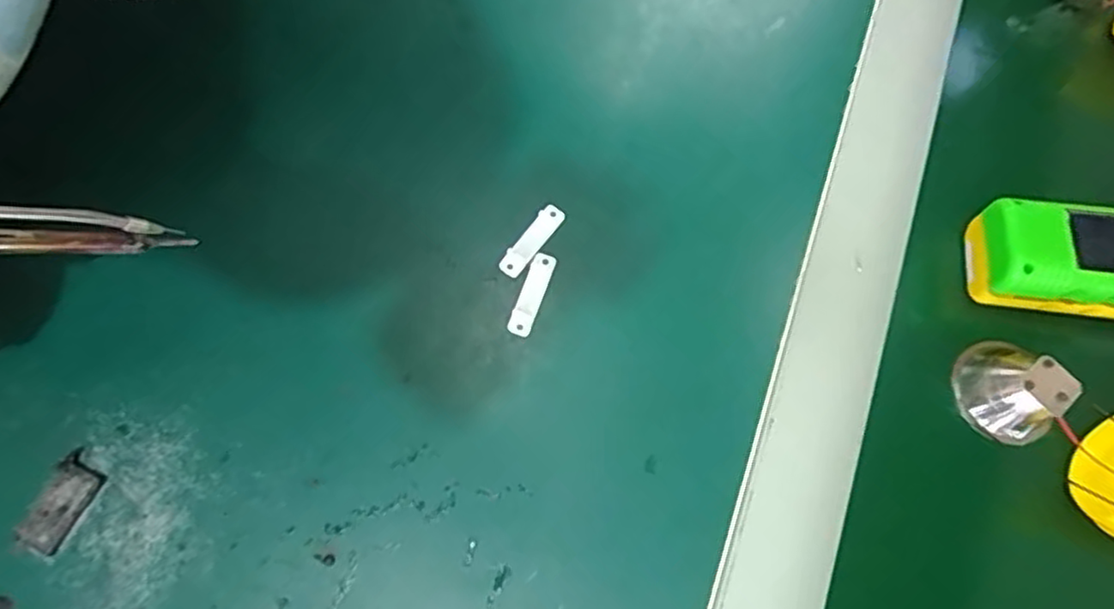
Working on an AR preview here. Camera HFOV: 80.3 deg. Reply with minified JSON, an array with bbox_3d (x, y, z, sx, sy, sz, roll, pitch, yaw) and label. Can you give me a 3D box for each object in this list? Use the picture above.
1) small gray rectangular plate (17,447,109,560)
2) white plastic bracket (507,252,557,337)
[{"bbox_3d":[-0.184,0.074,0.245,0.018,0.004,0.035,24,73,3],"label":"small gray rectangular plate"},{"bbox_3d":[-0.010,-0.005,0.277,0.010,0.006,0.037,21,73,2],"label":"white plastic bracket"}]

